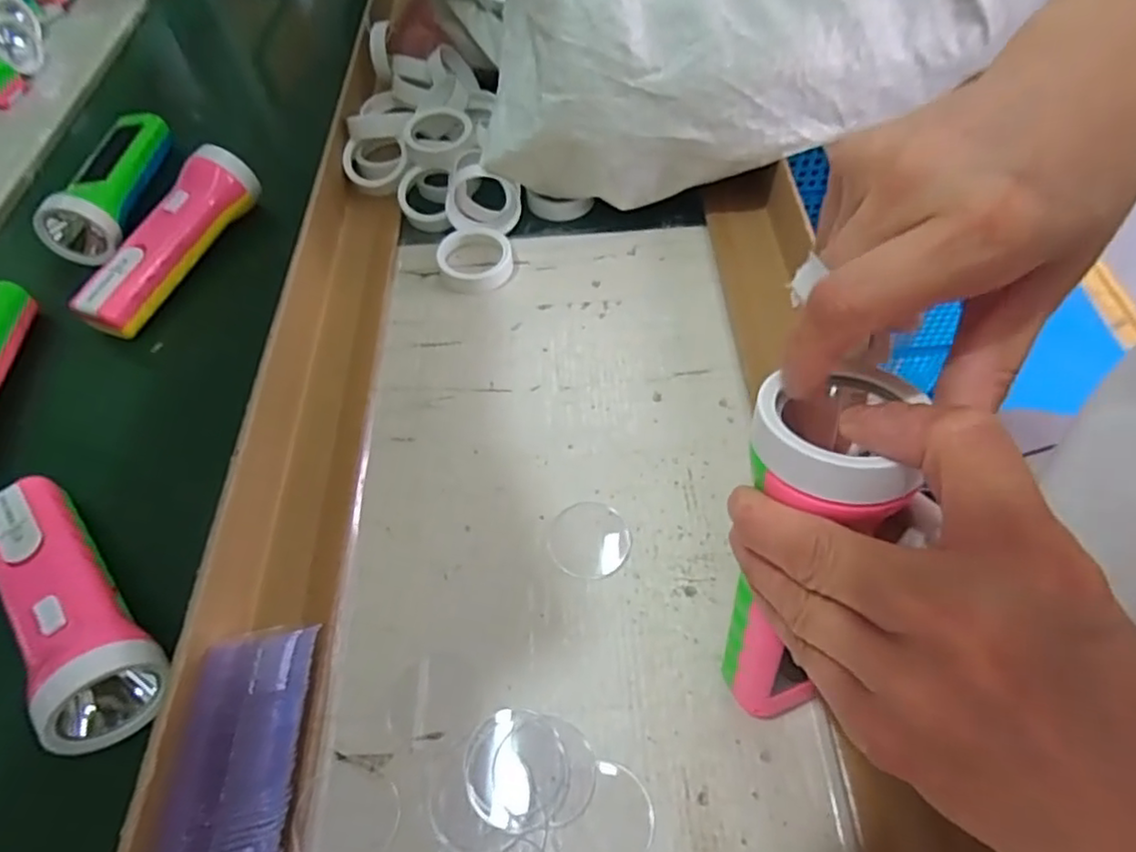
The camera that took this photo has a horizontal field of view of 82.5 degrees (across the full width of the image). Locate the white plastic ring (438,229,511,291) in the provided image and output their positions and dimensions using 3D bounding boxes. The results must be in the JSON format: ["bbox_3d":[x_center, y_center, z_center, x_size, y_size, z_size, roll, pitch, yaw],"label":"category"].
[{"bbox_3d":[-0.065,-0.118,0.459,0.052,0.014,0.051,-1,56,2],"label":"white plastic ring"}]

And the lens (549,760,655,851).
[{"bbox_3d":[0.015,0.167,0.276,0.042,0.004,0.042,-1,56,2],"label":"lens"}]

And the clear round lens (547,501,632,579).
[{"bbox_3d":[0.012,0.060,0.346,0.043,0.004,0.042,-1,56,2],"label":"clear round lens"}]

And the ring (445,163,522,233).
[{"bbox_3d":[-0.062,-0.163,0.471,0.054,0.052,0.026,-10,56,-4],"label":"ring"}]

